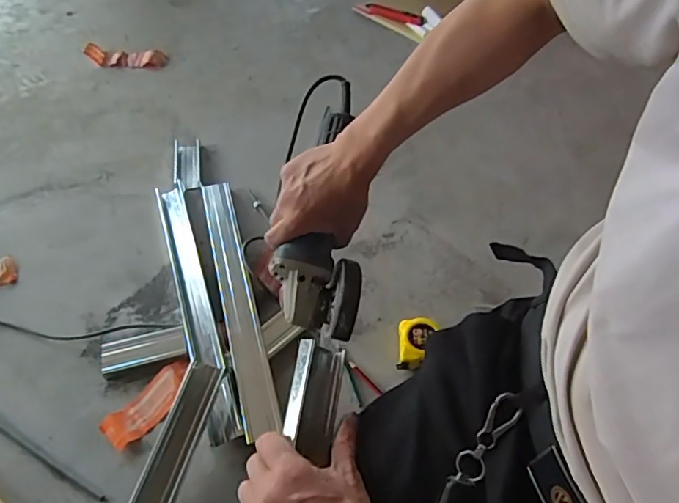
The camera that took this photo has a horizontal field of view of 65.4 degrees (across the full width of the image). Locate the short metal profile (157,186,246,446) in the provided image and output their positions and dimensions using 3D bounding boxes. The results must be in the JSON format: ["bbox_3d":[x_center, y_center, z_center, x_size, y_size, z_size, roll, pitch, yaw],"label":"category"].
[{"bbox_3d":[-0.235,0.069,0.848,0.048,0.030,0.482,-15,57,-14],"label":"short metal profile"}]

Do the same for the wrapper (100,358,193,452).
[{"bbox_3d":[-0.266,0.214,0.750,0.054,0.018,0.139,37,61,21],"label":"wrapper"}]

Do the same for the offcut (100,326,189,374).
[{"bbox_3d":[-0.293,0.146,0.793,0.122,0.020,0.055,-13,57,-12],"label":"offcut"}]

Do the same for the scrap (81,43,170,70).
[{"bbox_3d":[-0.491,-0.448,1.220,0.180,0.029,0.066,-1,55,-4],"label":"scrap"}]

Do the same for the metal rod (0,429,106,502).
[{"bbox_3d":[-0.436,0.259,0.717,0.301,0.012,0.011,26,57,14],"label":"metal rod"}]

